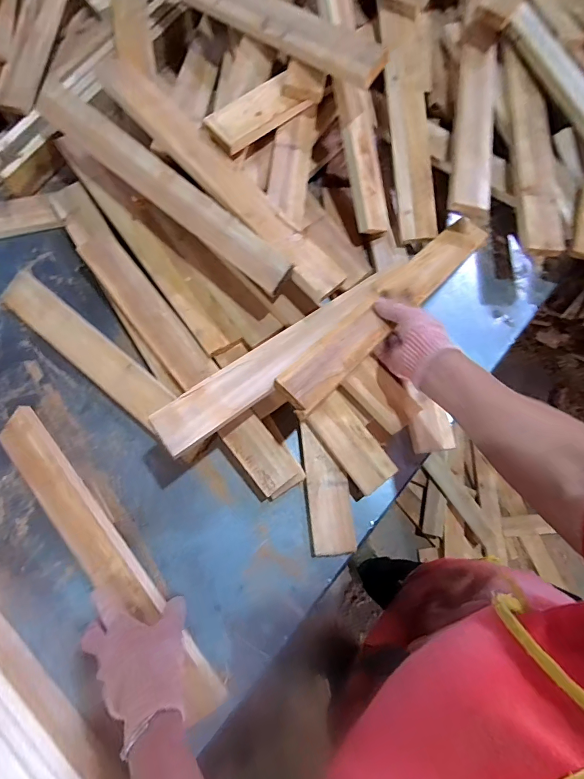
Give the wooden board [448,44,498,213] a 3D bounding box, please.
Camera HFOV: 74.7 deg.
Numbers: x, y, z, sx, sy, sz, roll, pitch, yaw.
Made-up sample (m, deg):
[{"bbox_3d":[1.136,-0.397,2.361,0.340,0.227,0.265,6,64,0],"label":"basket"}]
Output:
[{"bbox_3d":[0.326,-0.469,0.681,0.069,0.023,0.368,10,75,2],"label":"wooden board"}]

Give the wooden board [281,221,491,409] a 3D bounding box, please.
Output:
[{"bbox_3d":[0.162,-0.144,0.584,0.066,0.030,0.514,42,62,9],"label":"wooden board"}]

